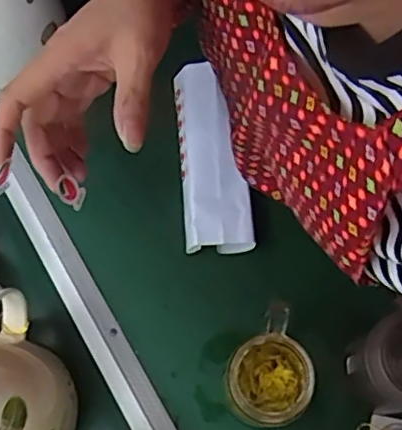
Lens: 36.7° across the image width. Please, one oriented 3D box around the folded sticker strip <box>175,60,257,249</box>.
[{"bbox_3d":[0.012,-0.065,0.691,0.077,0.025,0.212,-6,82,11],"label":"folded sticker strip"}]

